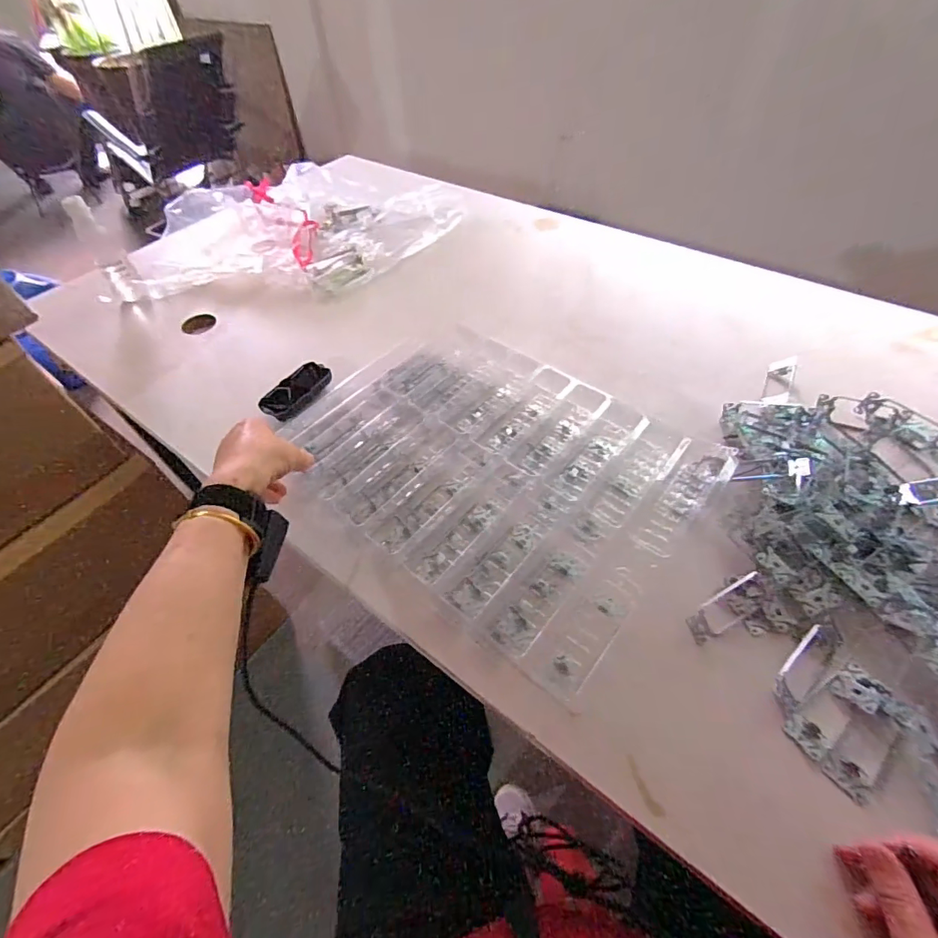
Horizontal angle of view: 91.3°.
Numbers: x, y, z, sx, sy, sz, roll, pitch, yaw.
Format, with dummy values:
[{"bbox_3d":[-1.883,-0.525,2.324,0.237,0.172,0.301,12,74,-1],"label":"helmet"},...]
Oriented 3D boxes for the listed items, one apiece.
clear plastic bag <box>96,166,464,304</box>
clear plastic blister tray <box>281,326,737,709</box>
[{"bbox_3d":[-0.340,-0.498,0.951,0.640,0.100,0.376,-5,53,-1],"label":"clear plastic bag"},{"bbox_3d":[0.018,-0.014,0.562,0.463,0.051,0.347,33,58,26],"label":"clear plastic blister tray"}]

